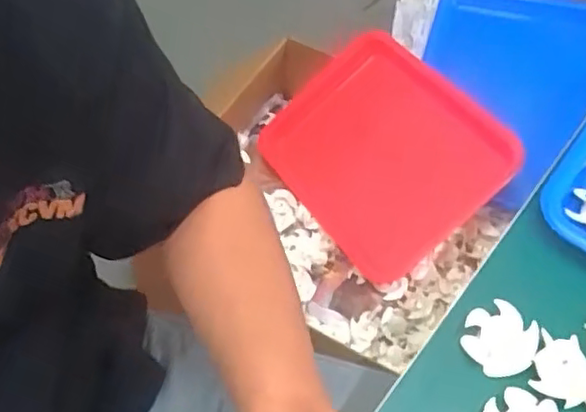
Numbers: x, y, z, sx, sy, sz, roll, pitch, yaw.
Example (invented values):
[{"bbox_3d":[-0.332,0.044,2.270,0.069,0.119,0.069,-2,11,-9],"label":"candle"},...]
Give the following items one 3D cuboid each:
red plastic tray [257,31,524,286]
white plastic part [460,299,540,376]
[{"bbox_3d":[0.121,-0.088,0.940,0.278,0.032,0.383,-54,49,18],"label":"red plastic tray"},{"bbox_3d":[0.128,0.082,0.390,0.043,0.007,0.043,-6,63,13],"label":"white plastic part"}]

